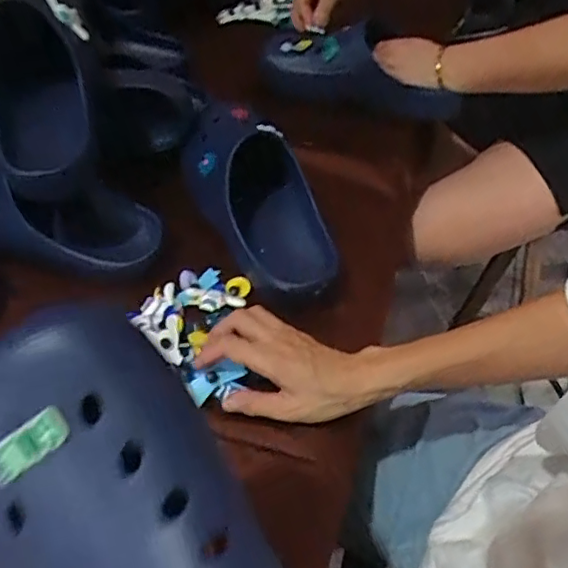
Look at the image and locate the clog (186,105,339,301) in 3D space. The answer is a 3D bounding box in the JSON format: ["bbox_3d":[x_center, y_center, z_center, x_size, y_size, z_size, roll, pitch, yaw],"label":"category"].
[{"bbox_3d":[-0.025,-0.100,0.623,0.094,0.085,0.262,-21,76,-15],"label":"clog"}]

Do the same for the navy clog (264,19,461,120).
[{"bbox_3d":[0.095,-0.266,0.747,0.245,0.081,0.110,7,51,6],"label":"navy clog"}]

